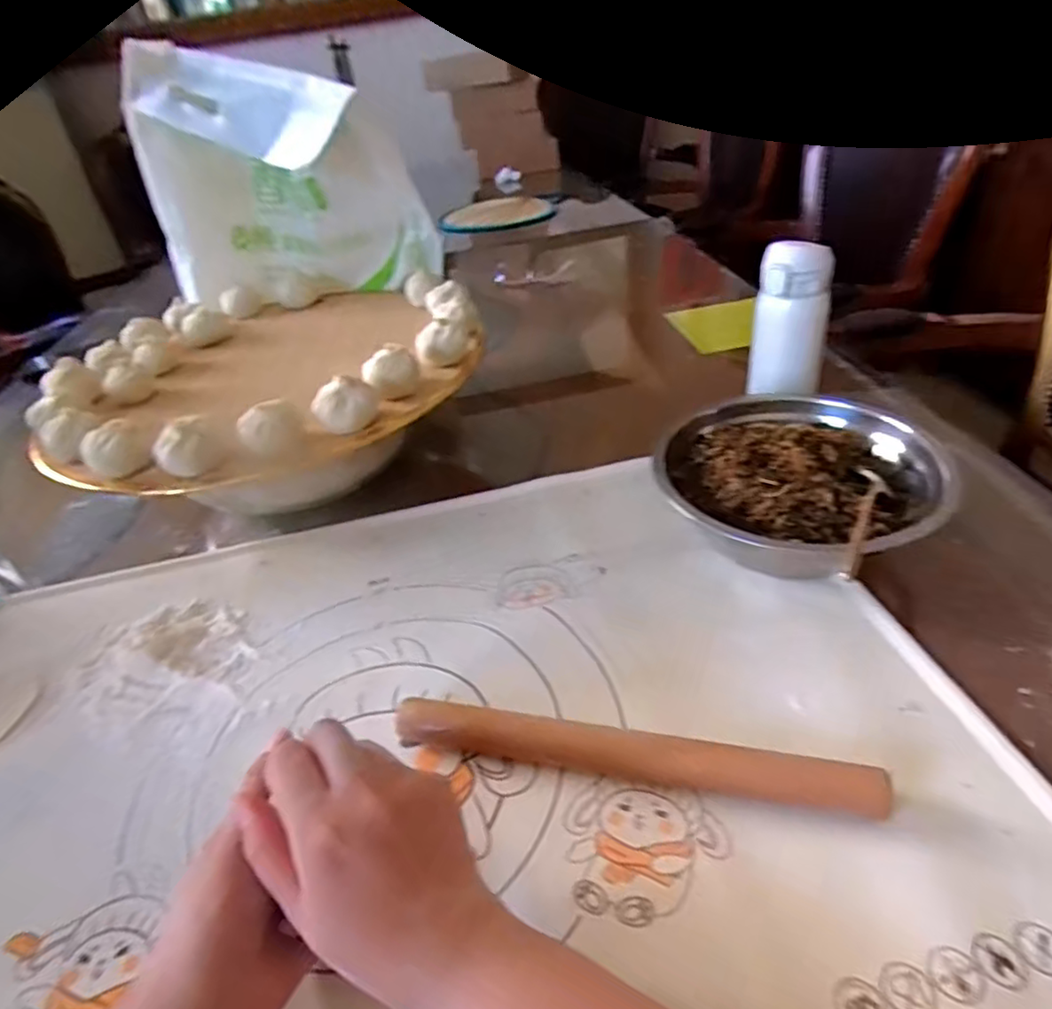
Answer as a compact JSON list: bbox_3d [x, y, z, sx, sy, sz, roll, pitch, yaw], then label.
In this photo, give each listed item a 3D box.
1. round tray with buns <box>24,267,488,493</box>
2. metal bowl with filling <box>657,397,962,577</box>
[{"bbox_3d":[-0.221,-0.134,0.590,0.368,0.052,0.350,-5,37,4],"label":"round tray with buns"},{"bbox_3d":[0.210,-0.012,0.501,0.197,0.089,0.185,-5,37,4],"label":"metal bowl with filling"}]

